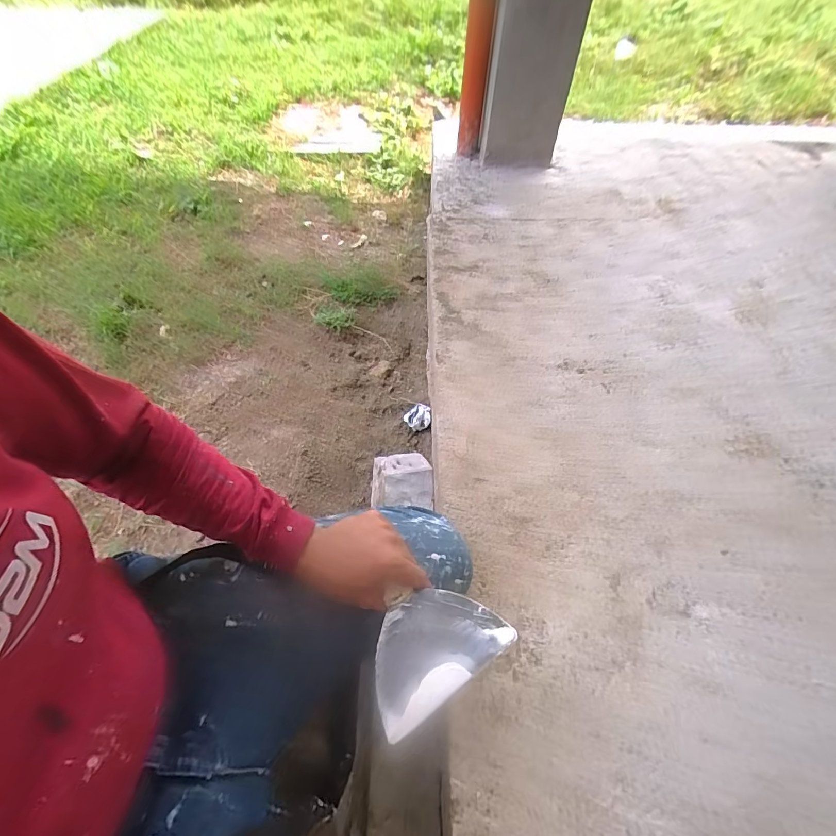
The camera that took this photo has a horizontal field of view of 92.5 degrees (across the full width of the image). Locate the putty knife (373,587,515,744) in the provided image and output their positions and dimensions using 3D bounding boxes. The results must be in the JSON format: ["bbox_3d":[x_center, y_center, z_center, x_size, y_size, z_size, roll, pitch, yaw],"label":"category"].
[{"bbox_3d":[0.012,0.218,0.390,0.135,0.017,0.091,-27,54,-22],"label":"putty knife"}]

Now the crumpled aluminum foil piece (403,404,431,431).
[{"bbox_3d":[0.005,-0.001,0.922,0.057,0.025,0.051,-38,62,-25],"label":"crumpled aluminum foil piece"}]

